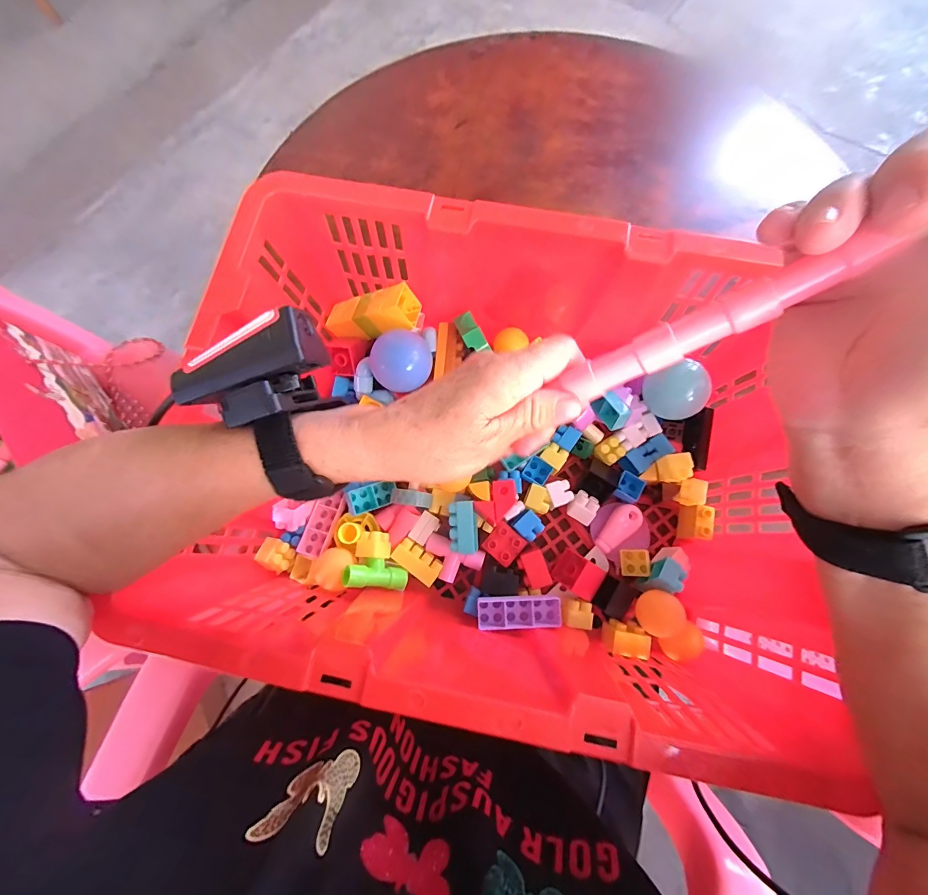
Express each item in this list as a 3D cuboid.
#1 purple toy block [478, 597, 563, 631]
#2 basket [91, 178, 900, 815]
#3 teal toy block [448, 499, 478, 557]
[{"bbox_3d":[0.049,0.145,0.345,0.072,0.014,0.026,-1,75,-1],"label":"purple toy block"},{"bbox_3d":[0.035,0.010,0.333,0.450,0.160,0.348,8,75,2],"label":"basket"},{"bbox_3d":[-0.001,0.075,0.363,0.025,0.018,0.046,-3,75,-1],"label":"teal toy block"}]

